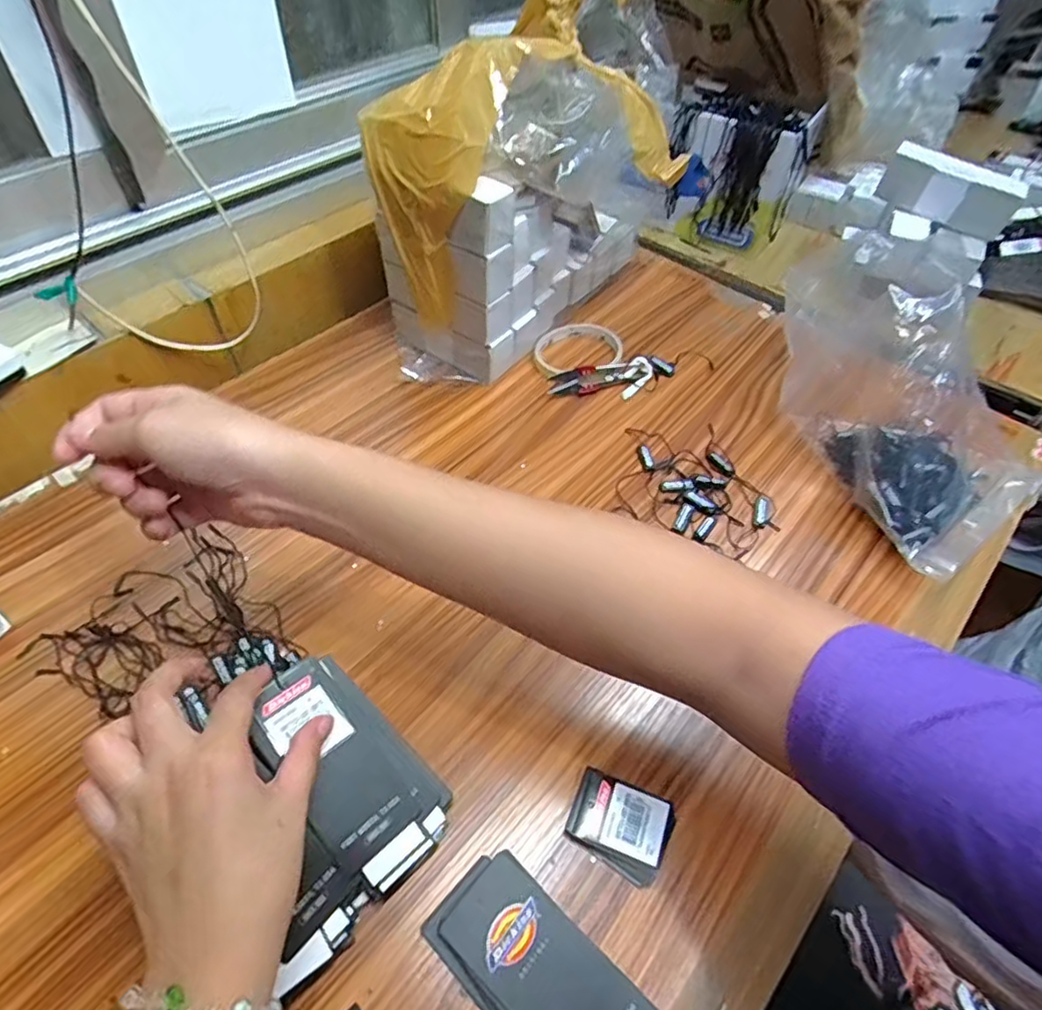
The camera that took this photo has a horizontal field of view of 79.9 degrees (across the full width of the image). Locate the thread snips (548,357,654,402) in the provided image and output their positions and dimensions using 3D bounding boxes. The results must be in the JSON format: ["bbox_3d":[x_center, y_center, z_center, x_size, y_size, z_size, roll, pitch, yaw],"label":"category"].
[{"bbox_3d":[0.079,-0.120,0.591,0.102,0.017,0.040,-18,55,-15],"label":"thread snips"}]

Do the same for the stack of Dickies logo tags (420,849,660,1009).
[{"bbox_3d":[0.009,0.238,0.314,0.115,0.011,0.060,38,60,25],"label":"stack of Dickies logo tags"}]

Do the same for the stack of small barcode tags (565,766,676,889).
[{"bbox_3d":[0.057,0.183,0.357,0.055,0.010,0.045,21,54,14],"label":"stack of small barcode tags"}]

